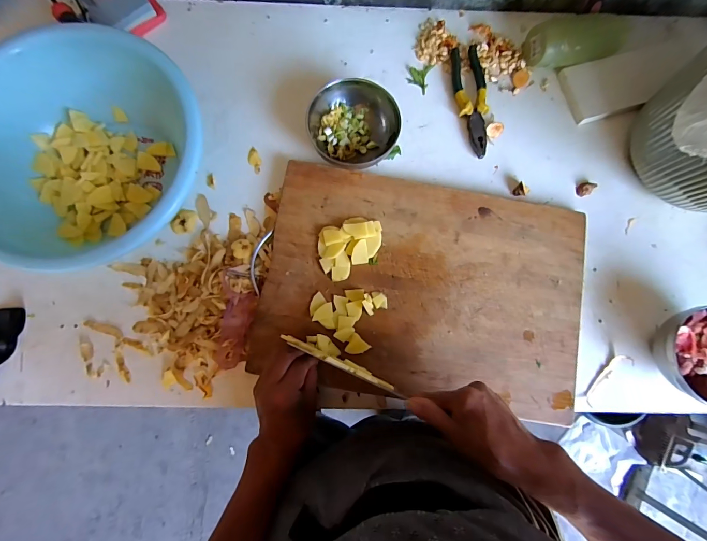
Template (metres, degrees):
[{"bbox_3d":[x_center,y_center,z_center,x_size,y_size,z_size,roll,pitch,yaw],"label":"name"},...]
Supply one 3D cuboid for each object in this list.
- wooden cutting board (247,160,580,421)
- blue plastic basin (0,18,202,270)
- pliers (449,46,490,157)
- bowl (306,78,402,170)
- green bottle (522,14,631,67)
[{"bbox_3d":[0.108,0.037,0.529,0.478,0.039,0.344,9,82,0],"label":"wooden cutting board"},{"bbox_3d":[-0.369,-0.140,0.499,0.322,0.118,0.269,0,82,-2],"label":"blue plastic basin"},{"bbox_3d":[0.202,-0.292,0.587,0.054,0.022,0.202,-5,82,-2],"label":"pliers"},{"bbox_3d":[0.000,-0.228,0.550,0.137,0.065,0.131,-18,83,-4],"label":"bowl"},{"bbox_3d":[0.382,-0.387,0.574,0.167,0.069,0.065,-13,83,-3],"label":"green bottle"}]

